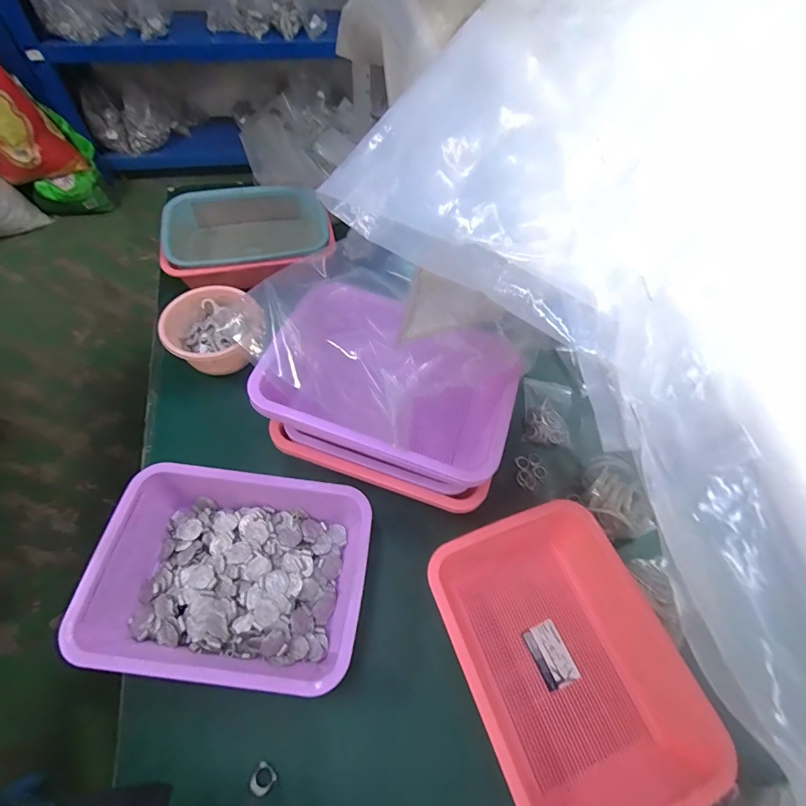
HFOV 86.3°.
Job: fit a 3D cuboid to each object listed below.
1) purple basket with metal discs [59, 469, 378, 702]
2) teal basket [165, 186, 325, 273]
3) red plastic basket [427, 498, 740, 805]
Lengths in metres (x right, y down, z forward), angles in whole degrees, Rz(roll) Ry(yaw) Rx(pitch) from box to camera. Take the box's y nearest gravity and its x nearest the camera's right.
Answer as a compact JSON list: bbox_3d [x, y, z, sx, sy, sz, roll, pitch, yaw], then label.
[{"bbox_3d":[-0.202,0.205,0.527,0.307,0.073,0.228,7,57,1],"label":"purple basket with metal discs"},{"bbox_3d":[-0.301,-0.330,0.868,0.299,0.143,0.234,-14,60,-13],"label":"teal basket"},{"bbox_3d":[0.180,0.296,0.506,0.230,0.092,0.315,-19,61,-15],"label":"red plastic basket"}]

